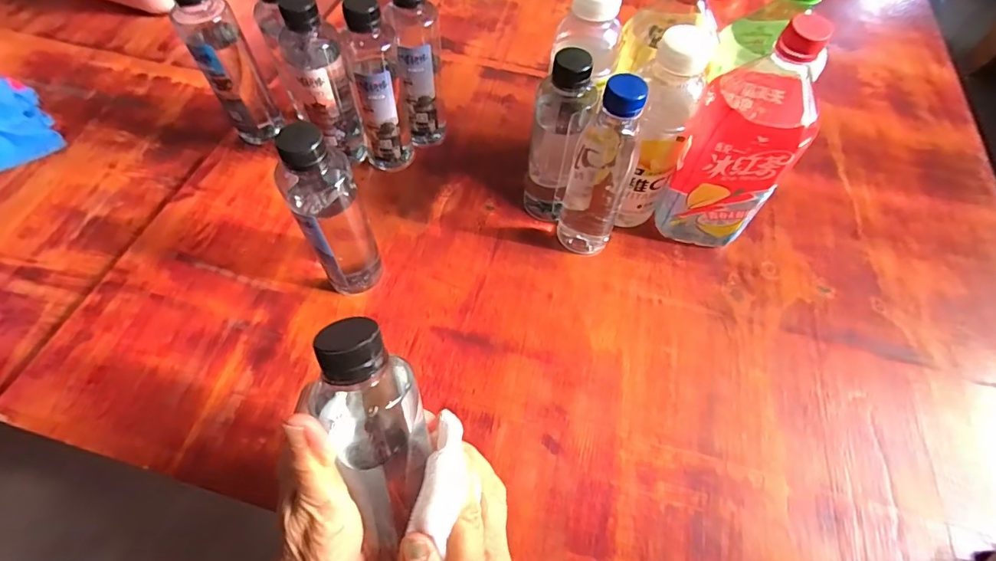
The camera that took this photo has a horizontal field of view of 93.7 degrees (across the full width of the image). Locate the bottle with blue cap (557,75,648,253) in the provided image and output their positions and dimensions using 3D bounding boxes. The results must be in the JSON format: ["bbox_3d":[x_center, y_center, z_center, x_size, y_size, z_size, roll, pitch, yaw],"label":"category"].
[{"bbox_3d":[0.091,-0.094,0.419,0.054,0.180,0.045,21,61,12],"label":"bottle with blue cap"}]

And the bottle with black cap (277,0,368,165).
[{"bbox_3d":[-0.177,-0.192,0.472,0.056,0.173,0.047,-19,61,-12],"label":"bottle with black cap"}]

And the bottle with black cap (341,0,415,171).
[{"bbox_3d":[-0.123,-0.192,0.477,0.049,0.181,0.047,-14,60,-8],"label":"bottle with black cap"}]

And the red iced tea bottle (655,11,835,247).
[{"bbox_3d":[0.220,-0.123,0.425,0.086,0.216,0.093,30,64,16],"label":"red iced tea bottle"}]

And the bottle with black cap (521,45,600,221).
[{"bbox_3d":[0.057,-0.134,0.449,0.055,0.175,0.057,8,60,4],"label":"bottle with black cap"}]

